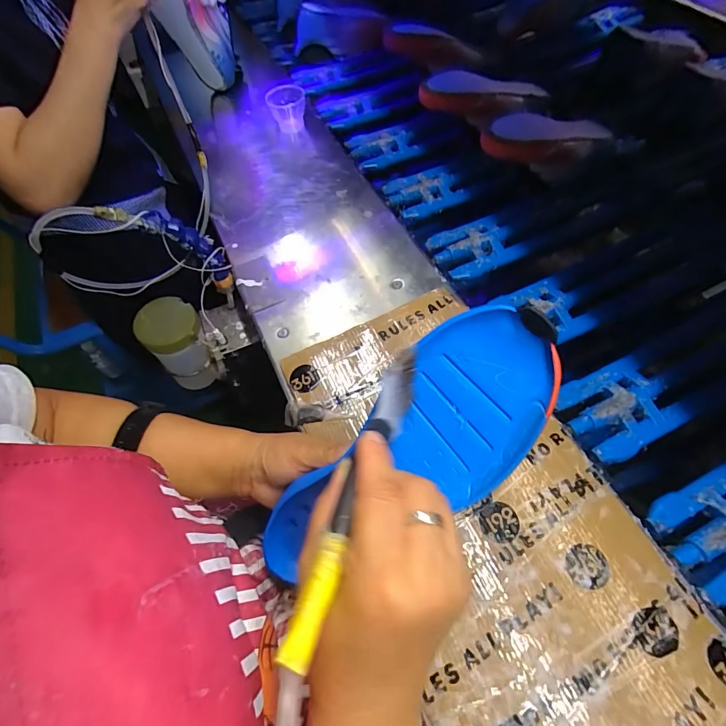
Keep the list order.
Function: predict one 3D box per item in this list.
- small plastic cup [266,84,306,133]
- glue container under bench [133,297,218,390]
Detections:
[{"bbox_3d":[-0.126,-0.423,0.667,0.060,0.055,0.057,-1,59,1],"label":"small plastic cup"},{"bbox_3d":[-0.241,-0.021,0.535,0.070,0.121,0.067,-36,65,-14],"label":"glue container under bench"}]

